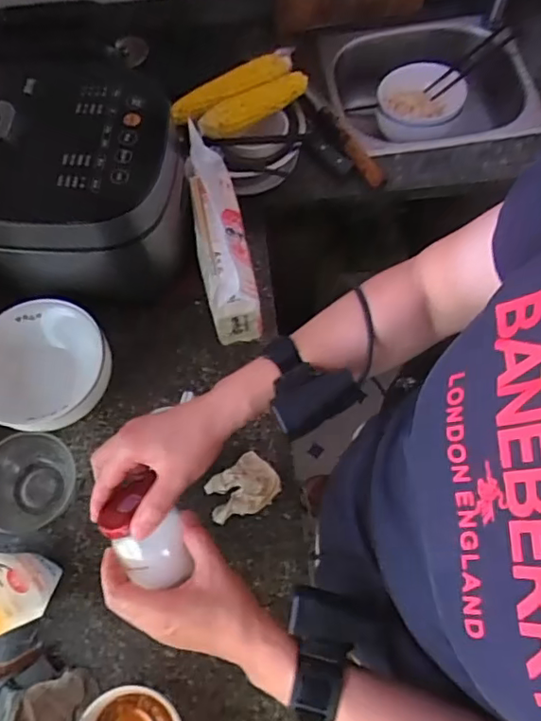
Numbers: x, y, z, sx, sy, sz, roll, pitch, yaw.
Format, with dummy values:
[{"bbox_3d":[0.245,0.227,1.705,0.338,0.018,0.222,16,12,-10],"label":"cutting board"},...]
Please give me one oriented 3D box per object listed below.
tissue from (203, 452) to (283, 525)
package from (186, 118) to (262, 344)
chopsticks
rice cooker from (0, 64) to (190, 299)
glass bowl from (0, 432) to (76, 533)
[{"bbox_3d":[-0.037,0.165,0.728,0.094,0.022,0.068,-39,71,-14],"label":"tissue"},{"bbox_3d":[-0.069,-0.167,0.807,0.066,0.150,0.253,-11,66,-3],"label":"package"},{"bbox_3d":[0.374,-0.557,1.069,0.181,0.013,0.035,-36,68,10],"label":"chopsticks"},{"bbox_3d":[-0.262,-0.216,0.774,0.284,0.258,0.217,-4,66,1],"label":"rice cooker"},{"bbox_3d":[-0.311,0.156,0.722,0.099,0.057,0.115,3,67,4],"label":"glass bowl"}]

